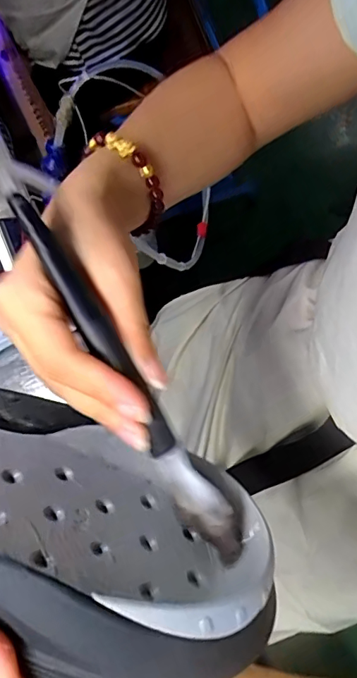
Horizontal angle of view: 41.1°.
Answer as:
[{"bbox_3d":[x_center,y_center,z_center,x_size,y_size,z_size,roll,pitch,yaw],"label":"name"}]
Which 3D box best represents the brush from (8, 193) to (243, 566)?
[{"bbox_3d":[-0.022,0.017,0.205,0.020,0.024,0.176,-31,96,-7],"label":"brush"}]

